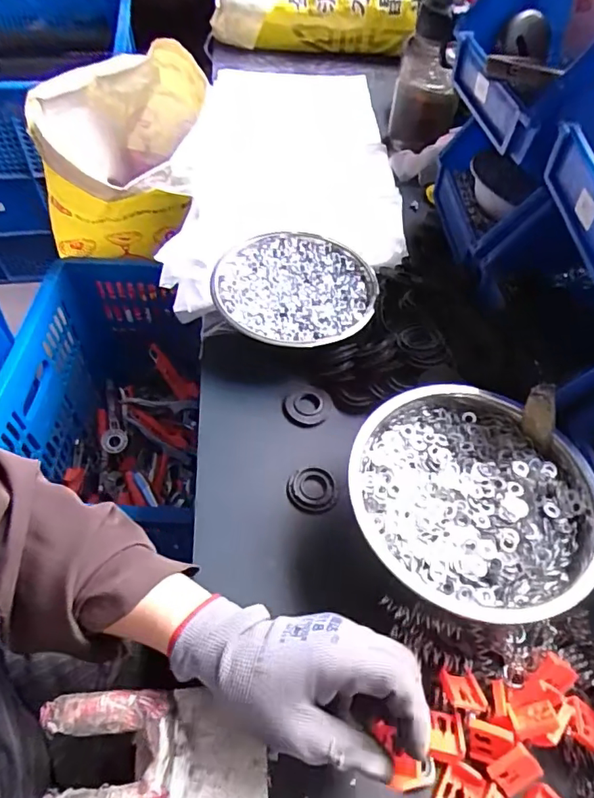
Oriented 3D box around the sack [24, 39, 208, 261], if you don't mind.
[{"bbox_3d":[-0.268,-0.389,0.866,0.235,0.237,0.331,7,53,2],"label":"sack"}]

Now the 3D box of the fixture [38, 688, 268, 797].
[{"bbox_3d":[-0.086,0.223,0.326,0.130,0.035,0.073,-3,54,-5],"label":"fixture"}]

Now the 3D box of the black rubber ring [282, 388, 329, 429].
[{"bbox_3d":[0.009,0.009,0.512,0.045,0.006,0.042,1,53,-2],"label":"black rubber ring"}]

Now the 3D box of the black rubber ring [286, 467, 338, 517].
[{"bbox_3d":[0.013,0.080,0.458,0.044,0.006,0.042,1,53,-2],"label":"black rubber ring"}]

